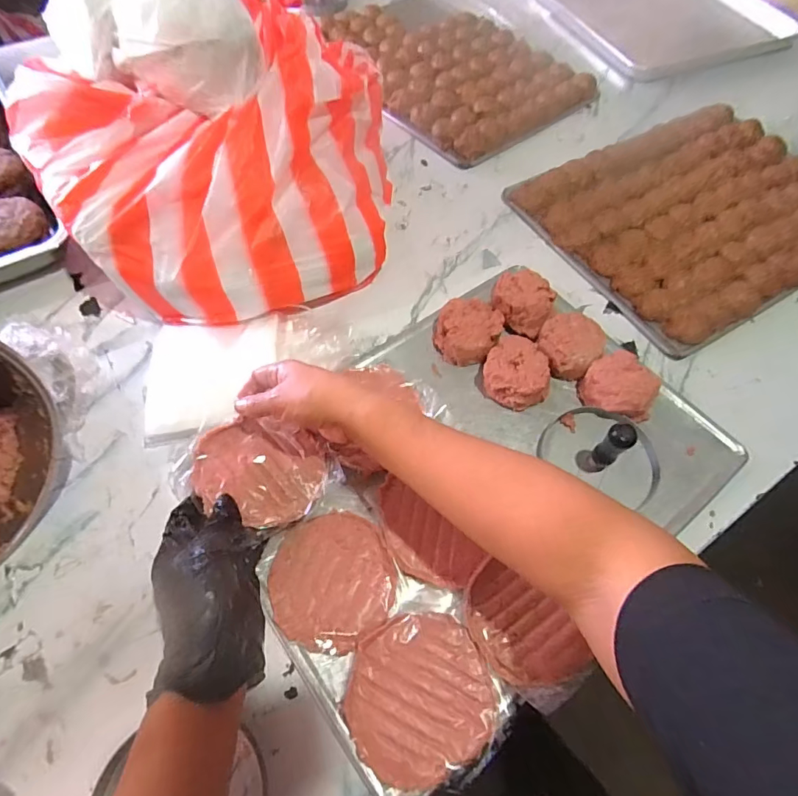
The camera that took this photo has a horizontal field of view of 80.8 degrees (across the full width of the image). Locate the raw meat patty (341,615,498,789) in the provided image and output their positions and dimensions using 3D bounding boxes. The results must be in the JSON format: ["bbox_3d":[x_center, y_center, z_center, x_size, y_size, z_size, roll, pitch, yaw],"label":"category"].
[{"bbox_3d":[0.015,0.227,0.361,0.106,0.016,0.103,0,61,0],"label":"raw meat patty"}]

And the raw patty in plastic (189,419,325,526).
[{"bbox_3d":[-0.126,0.064,0.416,0.111,0.024,0.086,14,62,7],"label":"raw patty in plastic"}]

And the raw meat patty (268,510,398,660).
[{"bbox_3d":[-0.056,0.153,0.396,0.099,0.008,0.105,0,61,0],"label":"raw meat patty"}]

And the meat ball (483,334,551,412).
[{"bbox_3d":[0.125,-0.027,0.493,0.067,0.033,0.072,0,61,0],"label":"meat ball"}]

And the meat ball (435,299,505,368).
[{"bbox_3d":[0.075,-0.074,0.520,0.069,0.037,0.073,0,61,0],"label":"meat ball"}]

